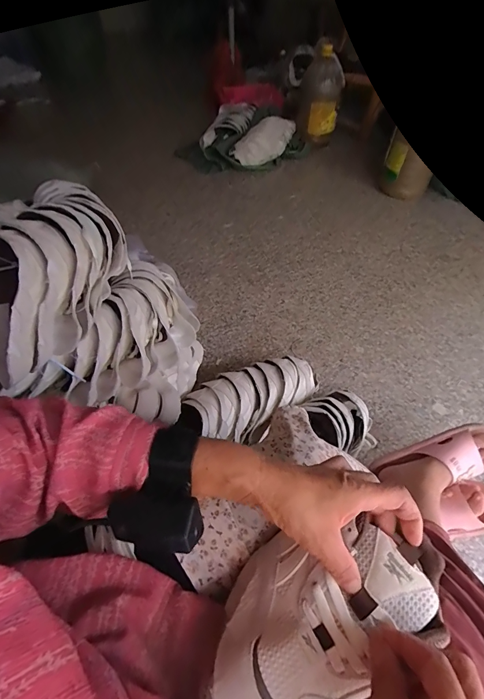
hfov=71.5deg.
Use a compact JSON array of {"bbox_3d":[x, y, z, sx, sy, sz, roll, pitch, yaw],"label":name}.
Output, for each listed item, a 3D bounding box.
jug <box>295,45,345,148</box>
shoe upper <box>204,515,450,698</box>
[{"bbox_3d":[0.355,-1.152,1.531,0.193,0.321,0.197,8,54,6],"label":"jug"},{"bbox_3d":[0.062,0.220,0.282,0.221,0.074,0.114,-26,61,-18],"label":"shoe upper"}]

